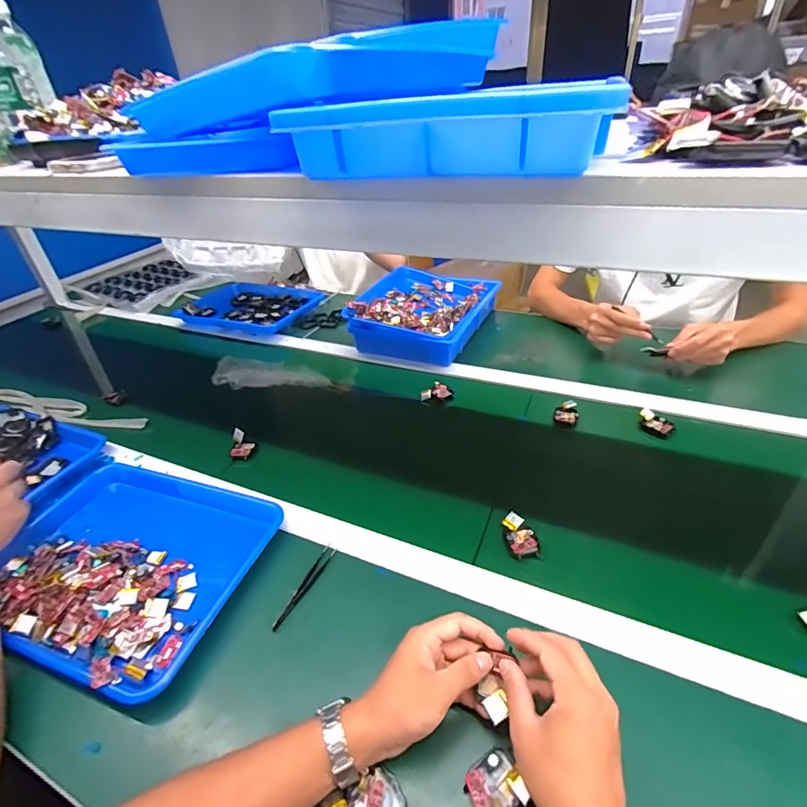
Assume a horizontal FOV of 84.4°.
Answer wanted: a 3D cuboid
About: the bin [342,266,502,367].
[{"bbox_3d":[0.050,-0.221,1.043,0.263,0.087,0.338,13,39,23],"label":"bin"}]

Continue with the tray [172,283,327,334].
[{"bbox_3d":[-0.386,-0.253,1.144,0.311,0.036,0.246,13,39,22],"label":"tray"}]

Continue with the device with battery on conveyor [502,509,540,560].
[{"bbox_3d":[0.145,0.162,0.552,0.037,0.013,0.061,-6,36,-3],"label":"device with battery on conveyor"}]

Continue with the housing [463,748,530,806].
[{"bbox_3d":[0.073,0.307,0.357,0.044,0.012,0.040,-18,38,-19],"label":"housing"}]

